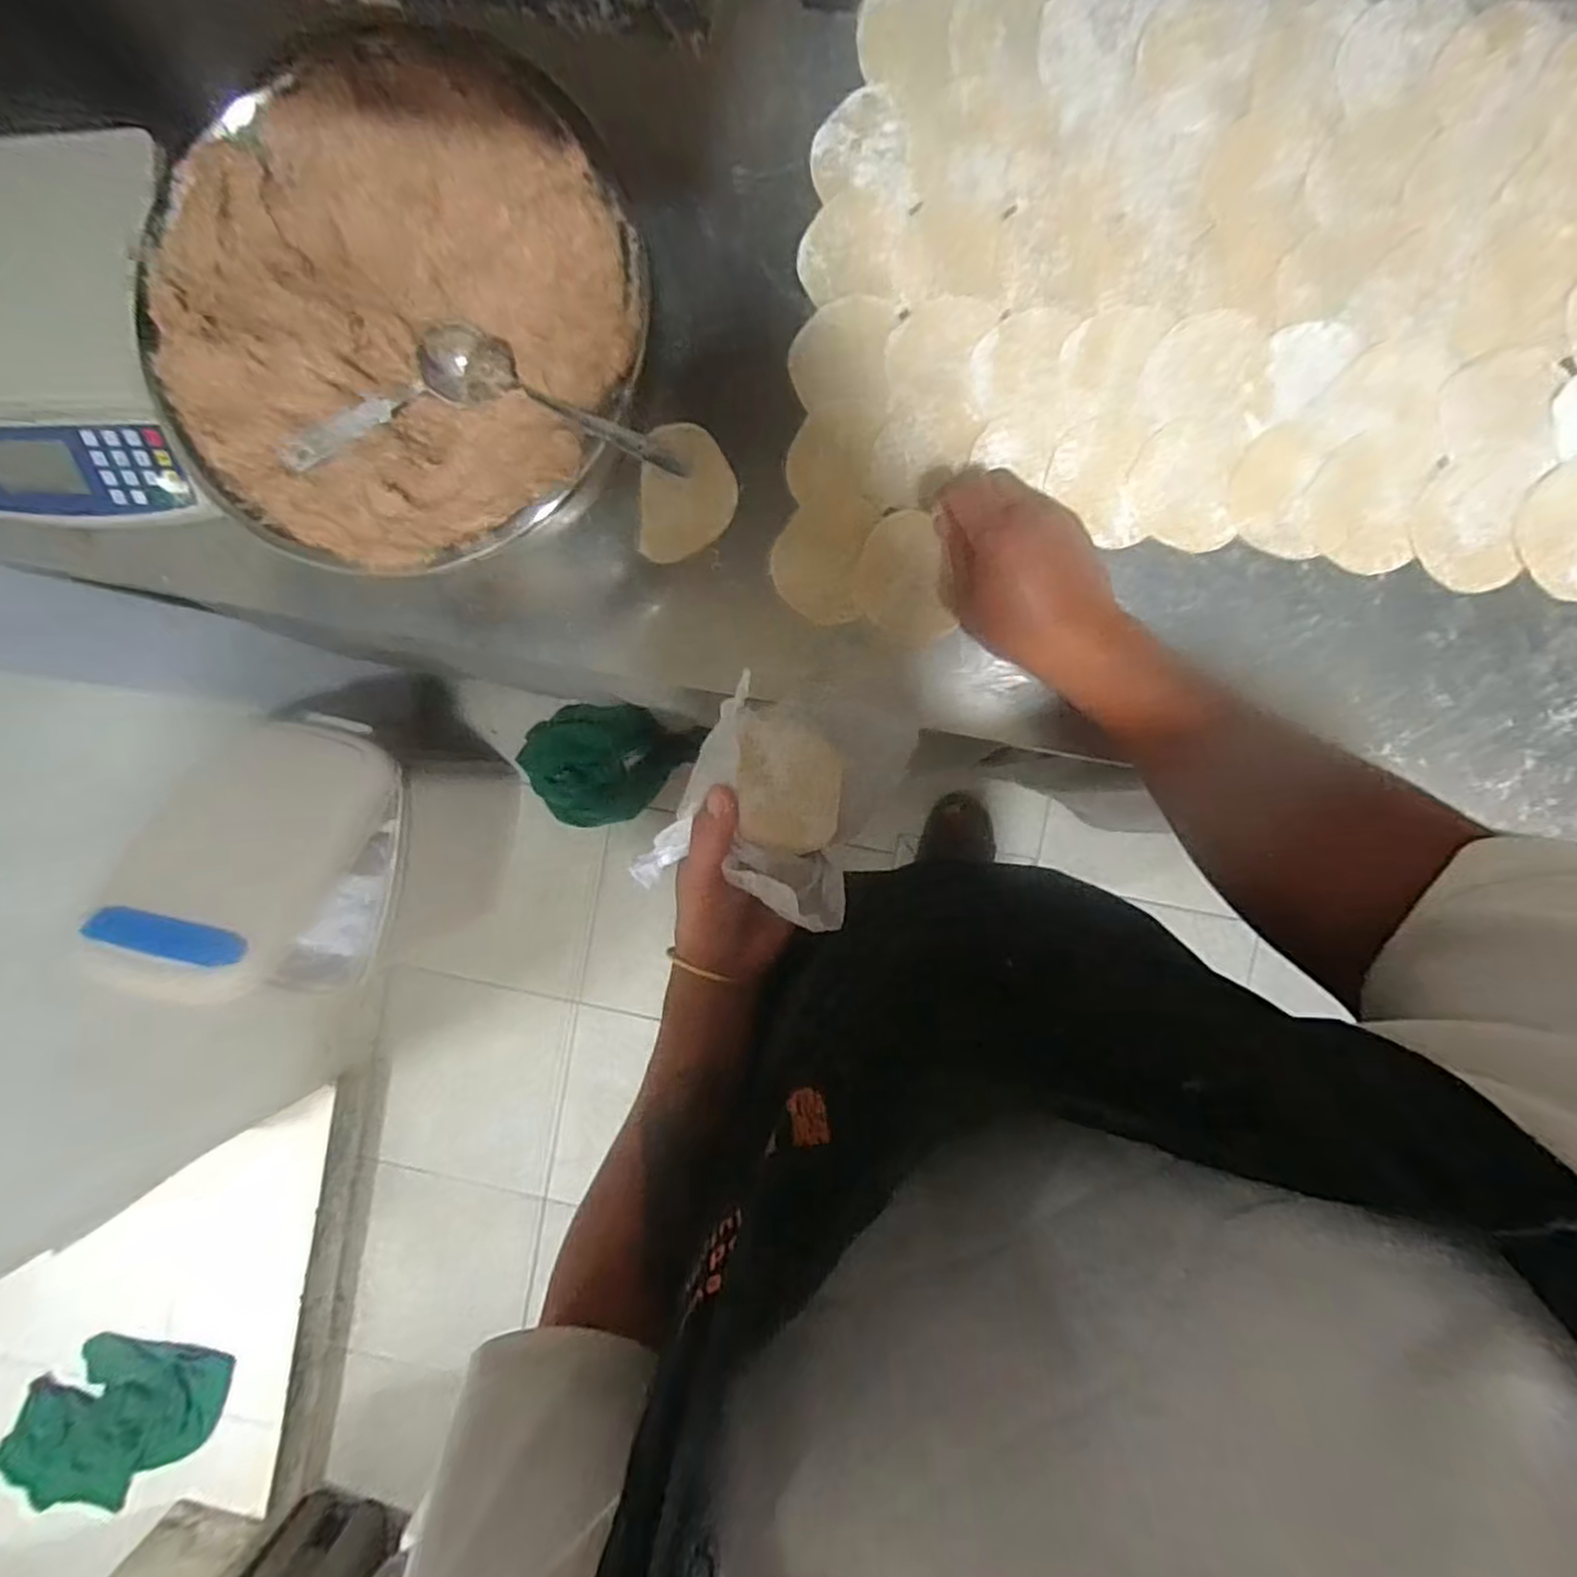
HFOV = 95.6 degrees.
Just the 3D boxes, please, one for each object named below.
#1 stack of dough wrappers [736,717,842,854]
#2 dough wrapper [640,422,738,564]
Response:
[{"bbox_3d":[0.002,-0.002,0.446,0.074,0.009,0.085,12,65,-24],"label":"stack of dough wrappers"},{"bbox_3d":[-0.070,-0.205,0.498,0.064,0.011,0.093,3,93,6],"label":"dough wrapper"}]

